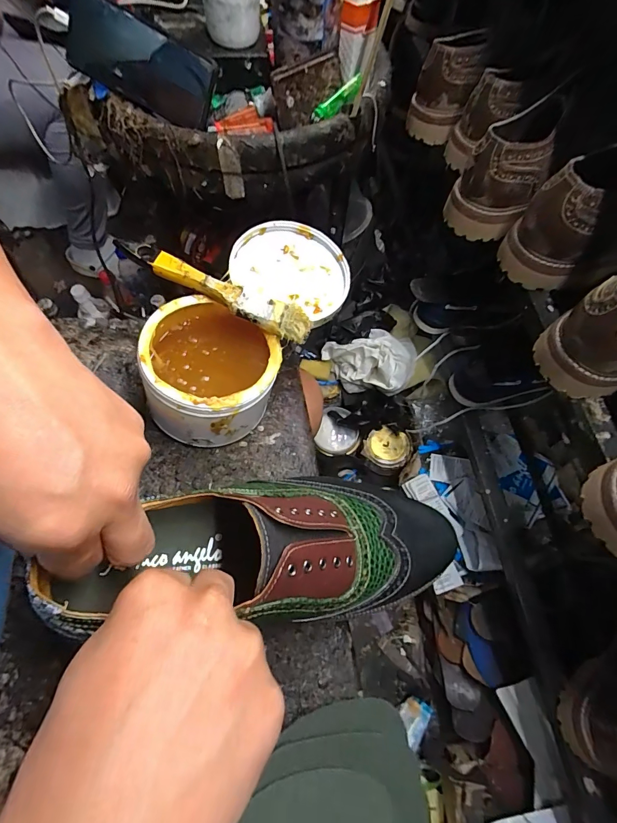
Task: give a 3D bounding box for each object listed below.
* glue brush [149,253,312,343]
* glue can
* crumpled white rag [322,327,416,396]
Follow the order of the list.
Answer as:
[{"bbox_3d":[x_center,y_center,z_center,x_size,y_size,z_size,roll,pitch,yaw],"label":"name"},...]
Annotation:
[{"bbox_3d":[-0.060,-0.093,0.312,0.131,0.014,0.027,24,65,-5],"label":"glue brush"},{"bbox_3d":[-0.078,-0.035,0.324,0.107,0.078,0.107,-3,65,-4],"label":"glue can"},{"bbox_3d":[0.121,-0.099,0.758,0.180,0.082,0.132,4,64,0],"label":"crumpled white rag"}]

